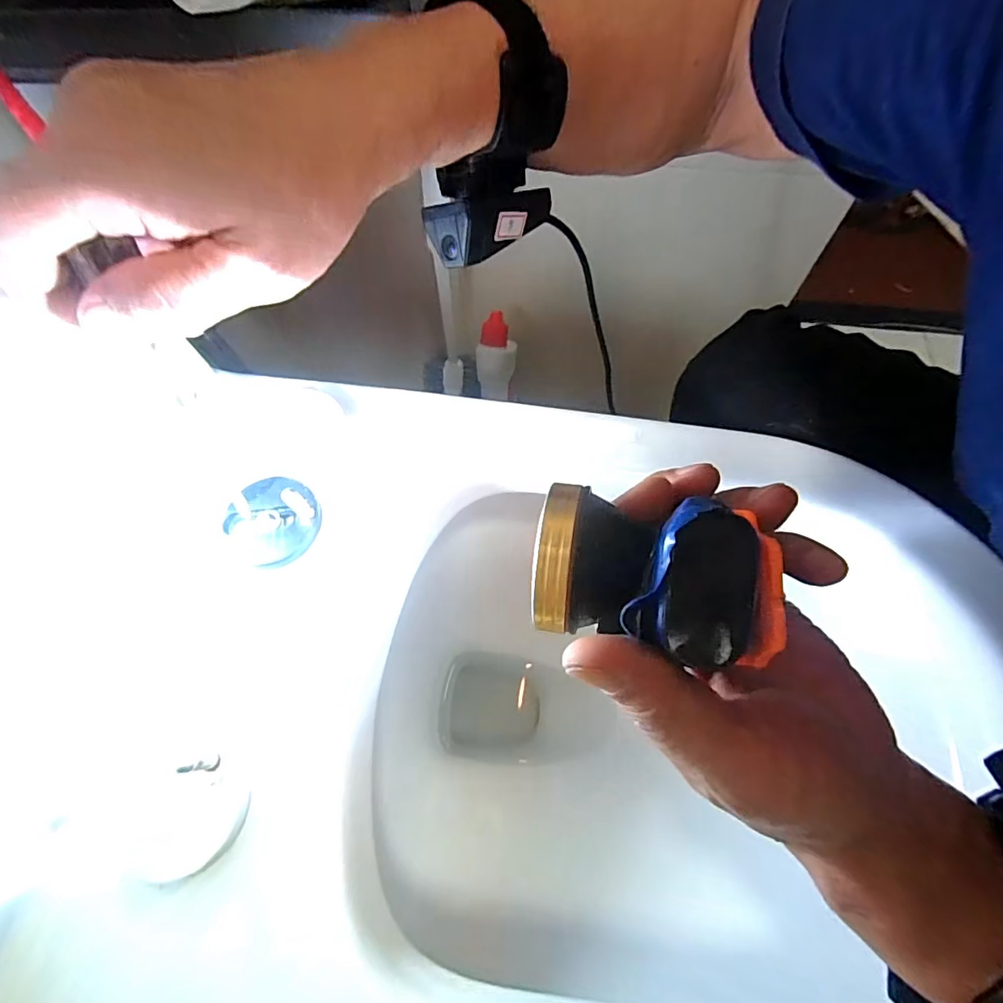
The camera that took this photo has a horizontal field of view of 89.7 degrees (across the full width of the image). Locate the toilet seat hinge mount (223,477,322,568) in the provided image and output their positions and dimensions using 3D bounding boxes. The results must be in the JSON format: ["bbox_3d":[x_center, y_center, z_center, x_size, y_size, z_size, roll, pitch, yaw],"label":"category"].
[{"bbox_3d":[-0.138,0.011,0.302,0.054,0.009,0.054,0,71,0],"label":"toilet seat hinge mount"}]

